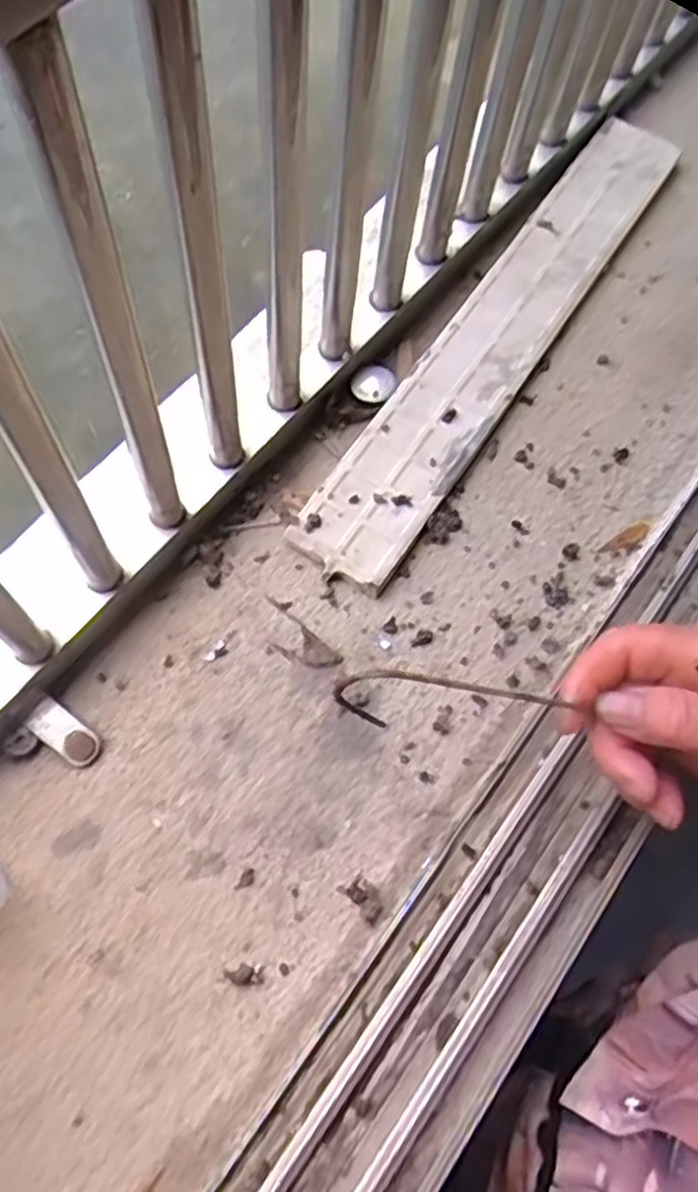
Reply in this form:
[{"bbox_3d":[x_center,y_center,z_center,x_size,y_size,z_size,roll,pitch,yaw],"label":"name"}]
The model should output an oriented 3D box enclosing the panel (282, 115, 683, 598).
[{"bbox_3d":[0.099,-0.172,0.503,0.064,0.019,0.396,31,71,13],"label":"panel"}]

